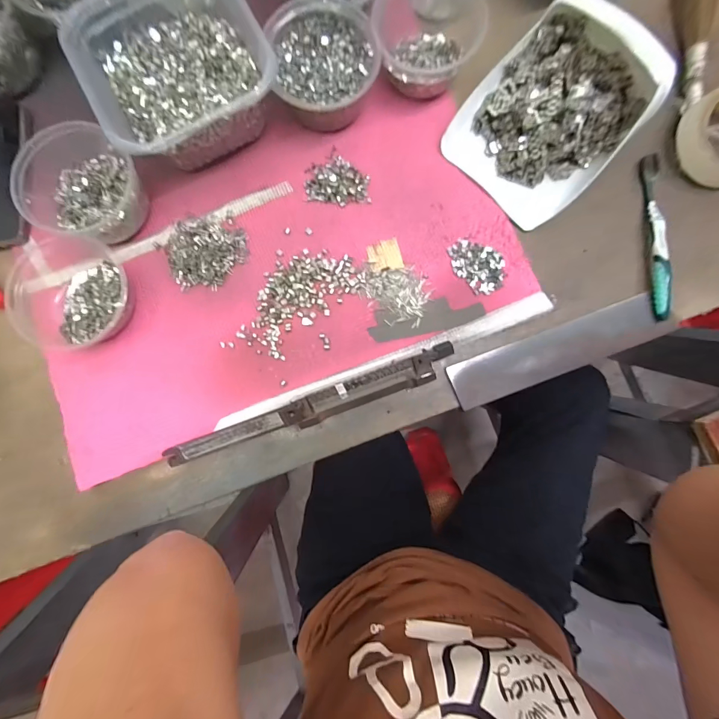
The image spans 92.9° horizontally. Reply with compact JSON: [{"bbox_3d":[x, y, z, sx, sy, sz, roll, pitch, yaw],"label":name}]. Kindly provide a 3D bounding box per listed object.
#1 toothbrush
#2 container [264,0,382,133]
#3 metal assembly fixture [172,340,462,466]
[{"bbox_3d":[0.322,-0.135,0.370,0.011,0.020,0.185,1,85,1],"label":"toothbrush"},{"bbox_3d":[-0.037,-0.309,0.363,0.104,0.056,0.116,-18,85,-1],"label":"container"},{"bbox_3d":[-0.049,0.052,0.353,0.309,0.021,0.031,-21,85,-1],"label":"metal assembly fixture"}]

